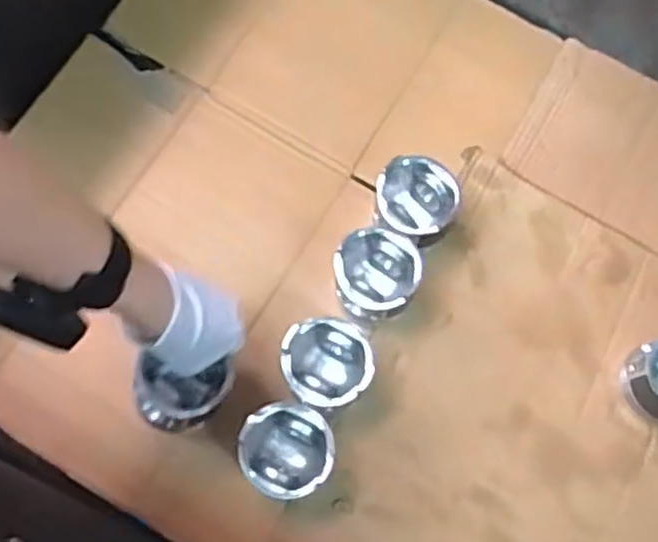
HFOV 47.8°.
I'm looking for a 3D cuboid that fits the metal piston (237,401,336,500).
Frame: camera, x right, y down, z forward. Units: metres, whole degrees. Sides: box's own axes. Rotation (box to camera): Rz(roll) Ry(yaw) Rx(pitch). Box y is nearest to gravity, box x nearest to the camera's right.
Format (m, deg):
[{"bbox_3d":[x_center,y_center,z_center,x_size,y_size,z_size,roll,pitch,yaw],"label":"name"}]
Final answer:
[{"bbox_3d":[-0.039,0.170,0.694,0.082,0.085,0.081,-14,74,-6],"label":"metal piston"}]

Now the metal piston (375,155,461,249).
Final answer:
[{"bbox_3d":[0.086,-0.066,0.771,0.081,0.075,0.084,1,73,-2],"label":"metal piston"}]

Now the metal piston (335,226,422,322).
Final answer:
[{"bbox_3d":[0.045,0.005,0.745,0.080,0.071,0.081,1,73,-2],"label":"metal piston"}]

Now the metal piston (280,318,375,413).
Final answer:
[{"bbox_3d":[-0.002,0.095,0.714,0.082,0.084,0.081,1,73,-2],"label":"metal piston"}]

